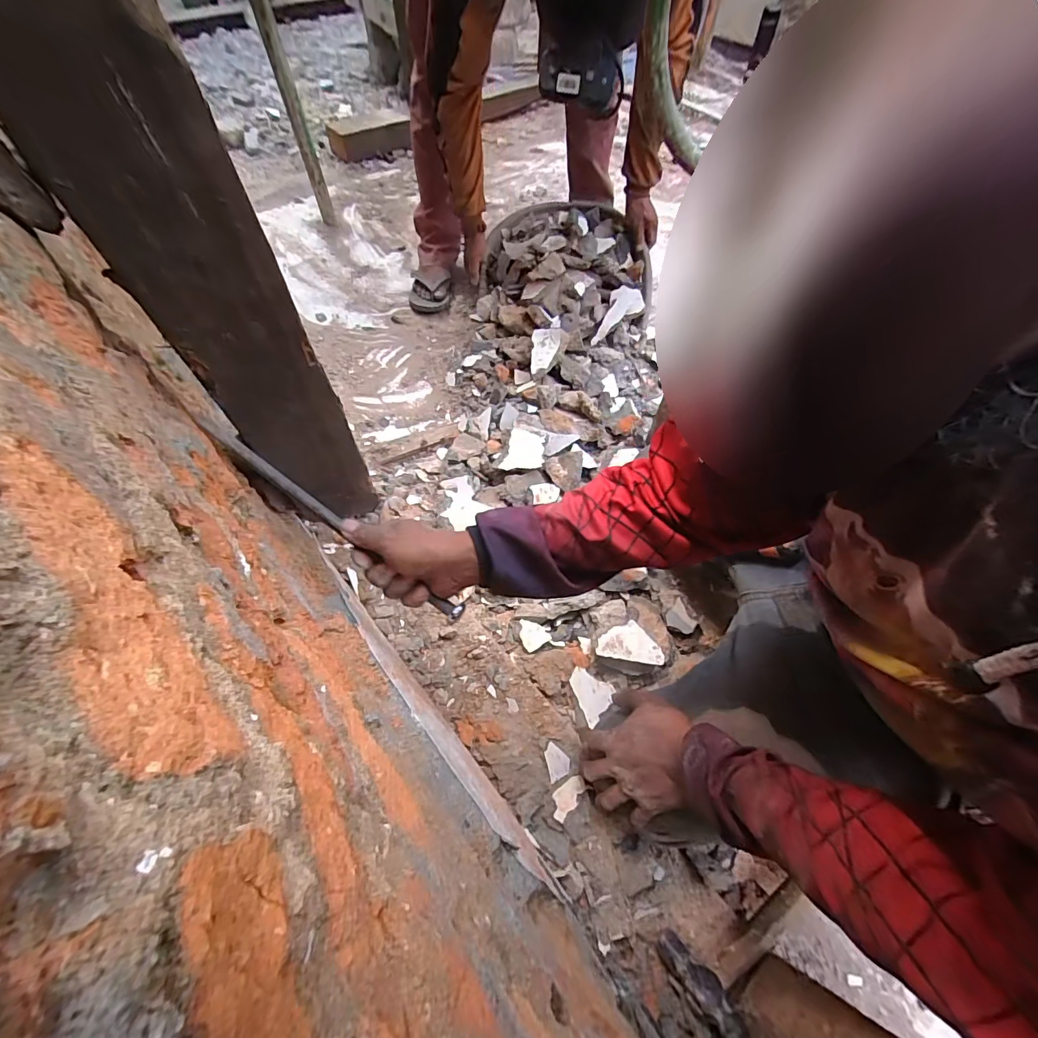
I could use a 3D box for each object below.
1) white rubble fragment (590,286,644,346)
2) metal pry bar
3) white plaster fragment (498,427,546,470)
[{"bbox_3d":[0.221,-0.487,1.037,0.168,0.011,0.072,-38,88,-7],"label":"white rubble fragment"},{"bbox_3d":[-0.194,-0.004,0.447,0.334,0.011,0.016,36,68,3],"label":"metal pry bar"},{"bbox_3d":[0.011,-0.124,0.802,0.070,0.010,0.088,12,62,-3],"label":"white plaster fragment"}]

